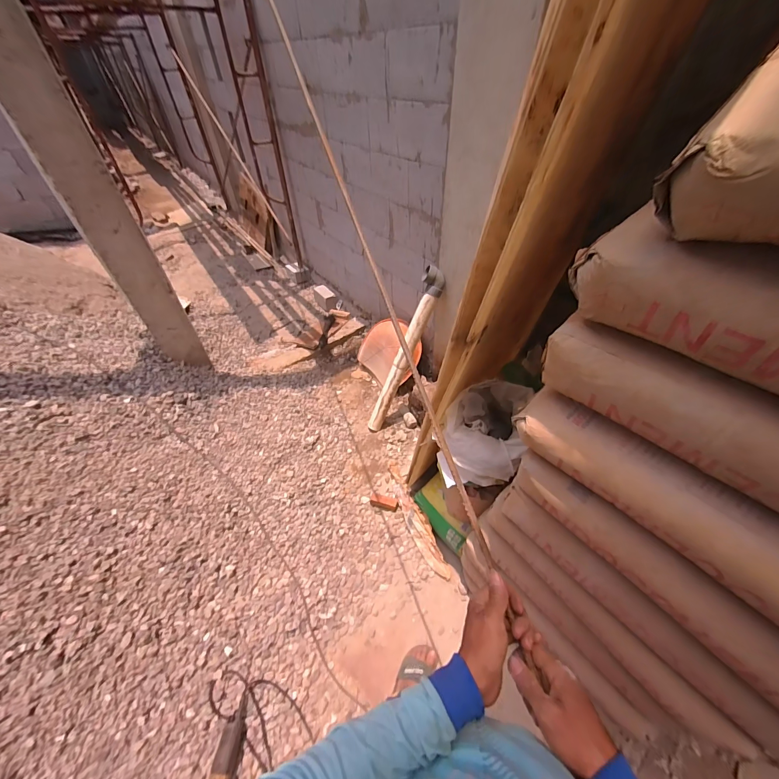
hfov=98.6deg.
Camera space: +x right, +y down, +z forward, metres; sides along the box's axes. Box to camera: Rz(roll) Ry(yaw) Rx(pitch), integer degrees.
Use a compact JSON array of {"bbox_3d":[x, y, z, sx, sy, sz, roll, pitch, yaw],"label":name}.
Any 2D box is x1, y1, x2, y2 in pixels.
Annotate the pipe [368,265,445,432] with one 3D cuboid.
[{"bbox_3d":[0.069,-0.156,1.701,0.107,0.910,0.087,36,25,32],"label":"pipe"}]

